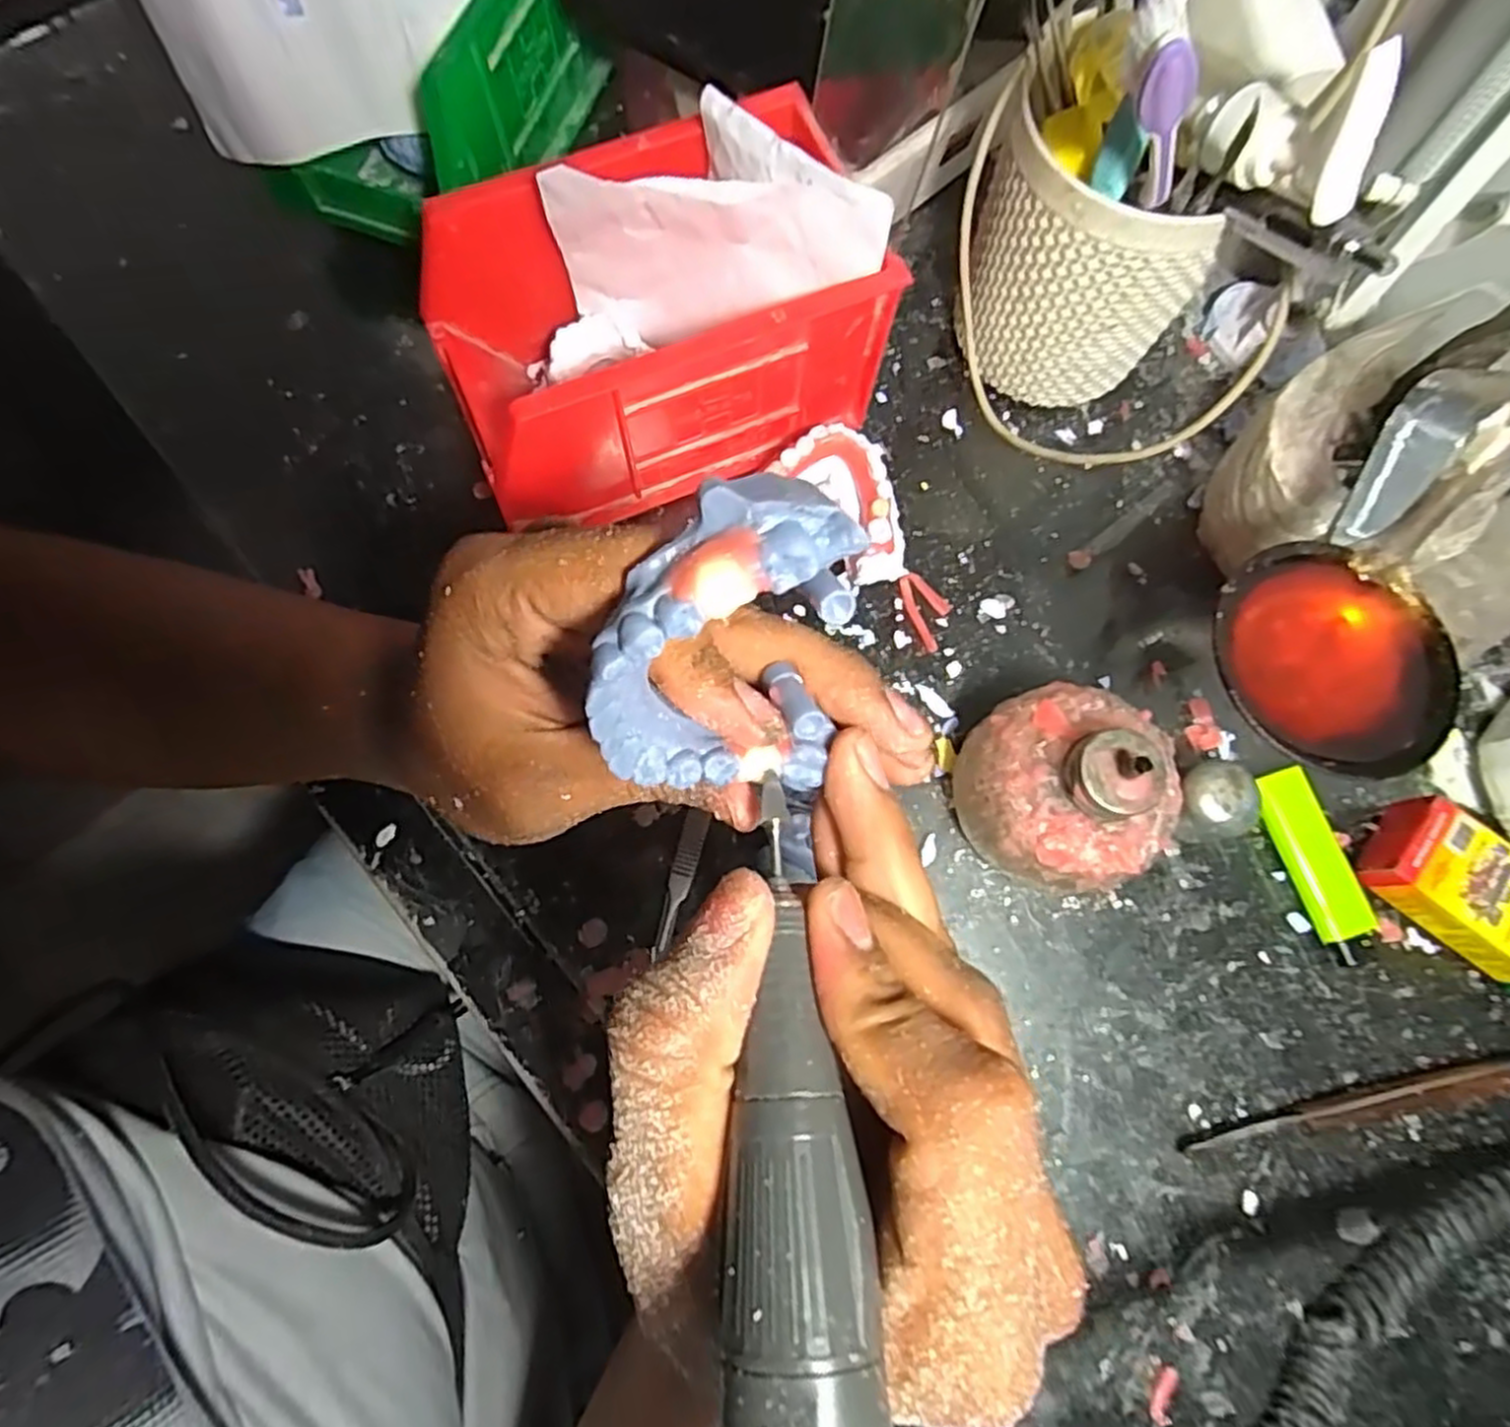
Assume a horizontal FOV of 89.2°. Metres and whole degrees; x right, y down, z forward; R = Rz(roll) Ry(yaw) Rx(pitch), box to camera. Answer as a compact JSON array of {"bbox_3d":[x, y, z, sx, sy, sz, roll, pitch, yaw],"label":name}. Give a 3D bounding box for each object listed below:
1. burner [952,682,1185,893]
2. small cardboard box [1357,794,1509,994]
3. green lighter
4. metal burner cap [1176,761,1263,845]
[{"bbox_3d":[0.113,0.028,0.281,0.067,0.072,0.070,0,77,-1],"label":"burner"},{"bbox_3d":[0.283,0.072,0.300,0.078,0.026,0.041,38,79,8],"label":"small cardboard box"},{"bbox_3d":[0.224,0.059,0.307,0.023,0.010,0.072,-16,77,-5],"label":"green lighter"},{"bbox_3d":[0.180,0.036,0.302,0.029,0.027,0.029,0,77,-1],"label":"metal burner cap"}]

